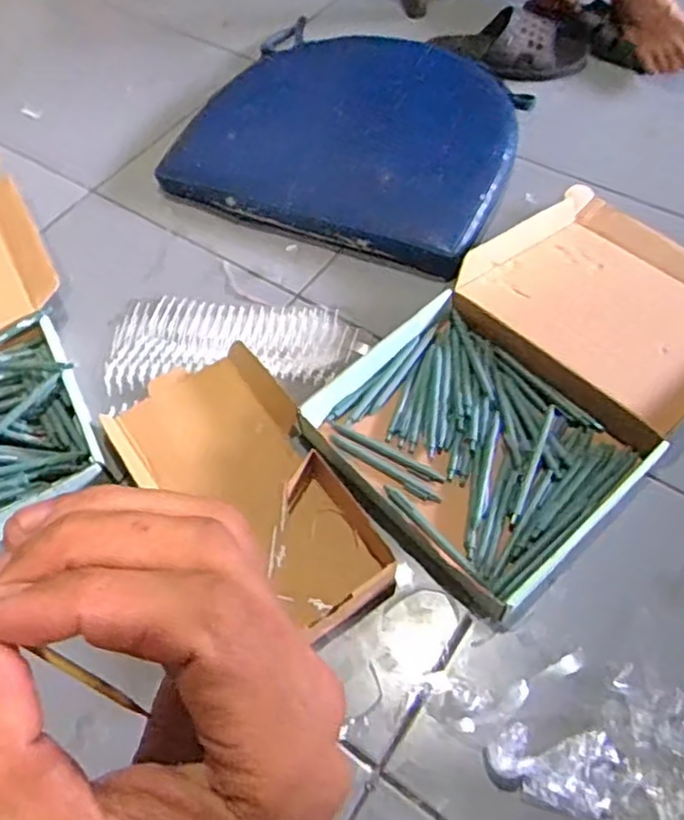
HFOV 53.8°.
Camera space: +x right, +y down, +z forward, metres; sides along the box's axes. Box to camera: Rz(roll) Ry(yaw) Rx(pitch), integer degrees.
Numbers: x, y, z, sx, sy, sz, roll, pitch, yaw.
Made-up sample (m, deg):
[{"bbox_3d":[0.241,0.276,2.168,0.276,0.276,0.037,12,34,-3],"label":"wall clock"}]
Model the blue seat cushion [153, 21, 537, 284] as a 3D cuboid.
[{"bbox_3d":[0.012,-0.429,1.023,0.499,0.057,0.427,19,61,15],"label":"blue seat cushion"}]

